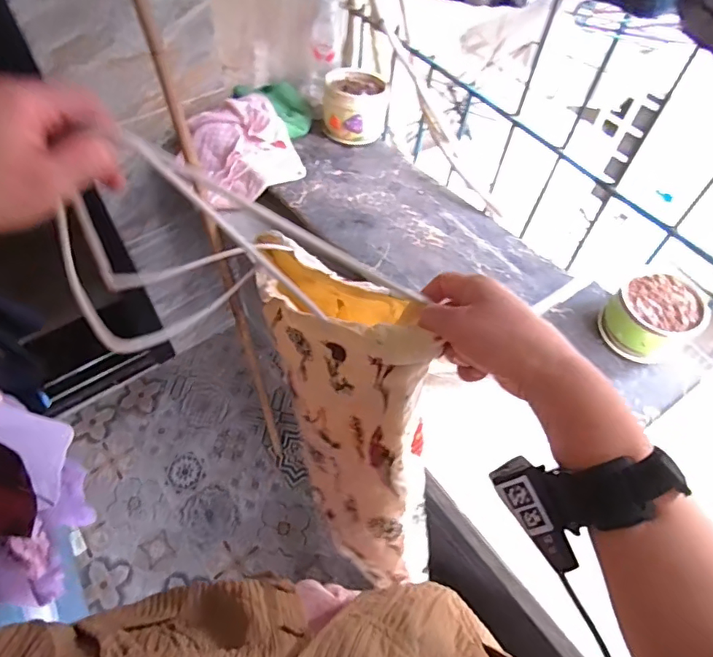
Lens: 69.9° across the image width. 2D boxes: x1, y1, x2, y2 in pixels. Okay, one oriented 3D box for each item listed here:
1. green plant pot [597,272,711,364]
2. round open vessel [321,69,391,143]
[{"bbox_3d":[0.479,-0.020,0.825,0.138,0.094,0.119,-35,66,-22],"label":"green plant pot"},{"bbox_3d":[-0.002,-0.504,1.148,0.142,0.103,0.162,5,58,0],"label":"round open vessel"}]

